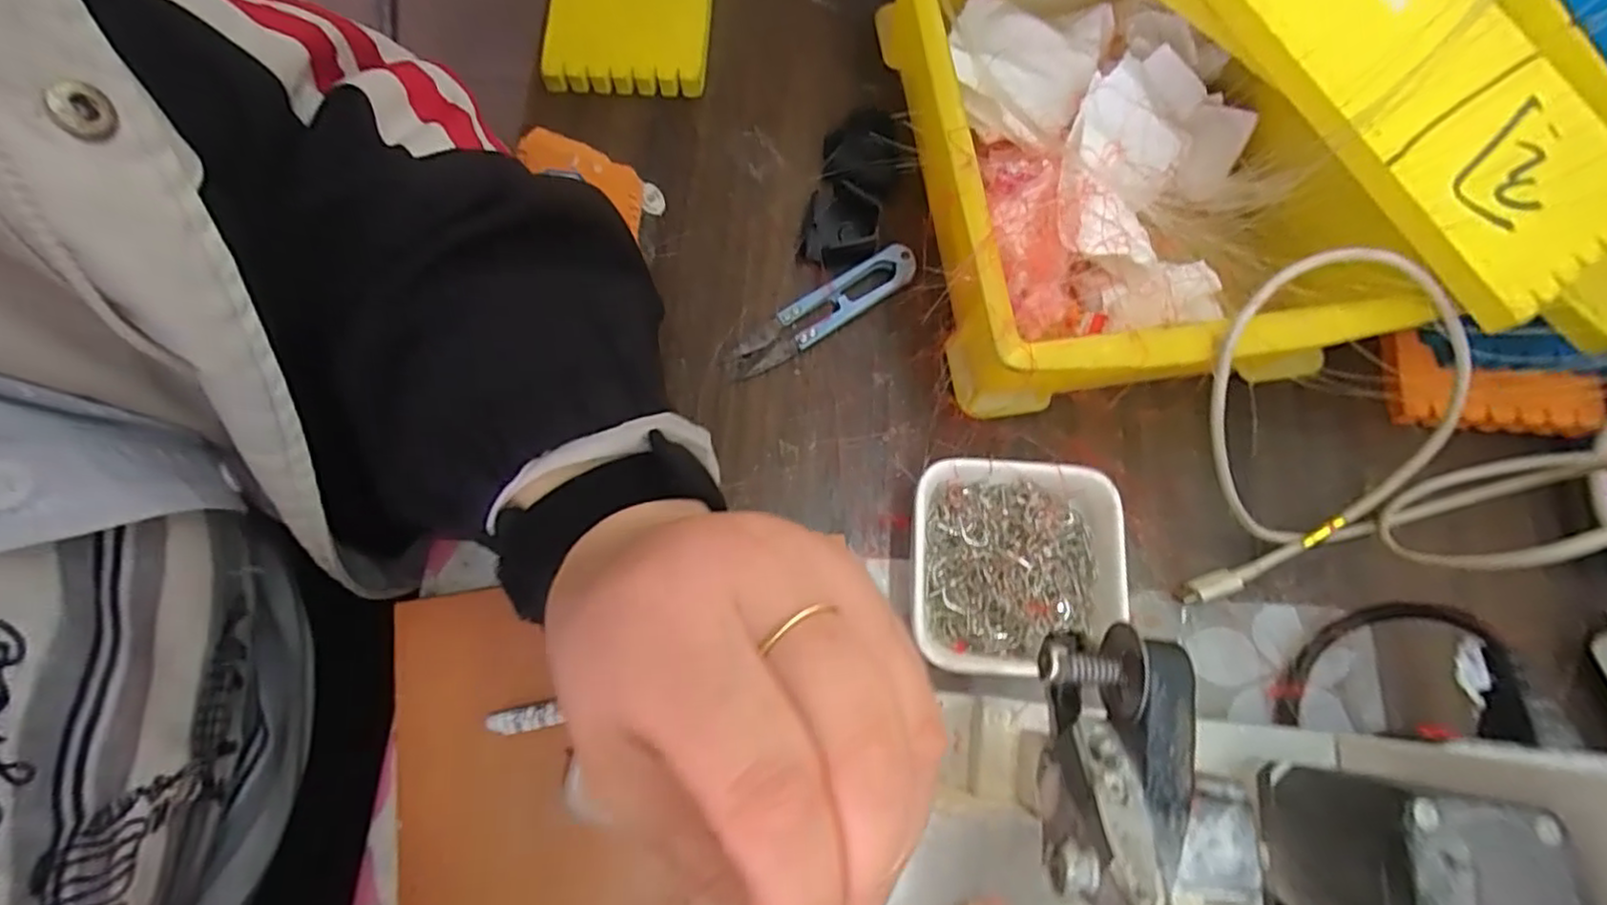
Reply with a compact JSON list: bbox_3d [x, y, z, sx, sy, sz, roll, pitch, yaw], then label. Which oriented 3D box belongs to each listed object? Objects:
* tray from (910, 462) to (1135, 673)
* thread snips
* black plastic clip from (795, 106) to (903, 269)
[{"bbox_3d":[0.085,0.047,0.288,0.080,0.032,0.081,2,74,0],"label":"tray"},{"bbox_3d":[0.009,-0.066,0.330,0.099,0.008,0.021,-34,77,-10],"label":"thread snips"},{"bbox_3d":[0.023,-0.125,0.339,0.036,0.024,0.074,14,74,3],"label":"black plastic clip"}]

